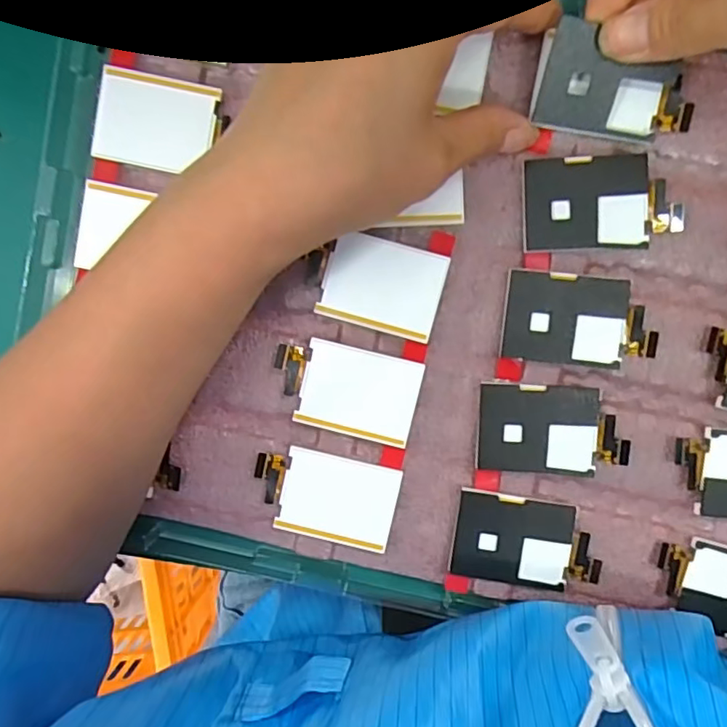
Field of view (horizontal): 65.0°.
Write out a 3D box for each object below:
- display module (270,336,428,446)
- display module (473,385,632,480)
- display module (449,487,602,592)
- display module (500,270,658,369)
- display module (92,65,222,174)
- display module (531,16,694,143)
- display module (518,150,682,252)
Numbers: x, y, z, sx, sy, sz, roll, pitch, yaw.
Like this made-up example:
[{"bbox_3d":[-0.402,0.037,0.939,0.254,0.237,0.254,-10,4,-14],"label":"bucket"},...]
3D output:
[{"bbox_3d":[-0.007,0.011,0.230,0.057,0.005,0.035,13,94,2],"label":"display module"},{"bbox_3d":[0.075,0.026,0.227,0.058,0.006,0.034,3,93,2],"label":"display module"},{"bbox_3d":[0.066,0.072,0.230,0.058,0.005,0.034,9,94,2],"label":"display module"},{"bbox_3d":[0.084,-0.017,0.224,0.057,0.006,0.034,5,94,2],"label":"display module"},{"bbox_3d":[-0.080,-0.092,0.220,0.045,0.008,0.033,12,94,2],"label":"display module"},{"bbox_3d":[0.093,-0.101,0.209,0.058,0.009,0.034,12,113,-3],"label":"display module"},{"bbox_3d":[0.091,-0.061,0.219,0.058,0.005,0.034,-2,93,3],"label":"display module"}]

